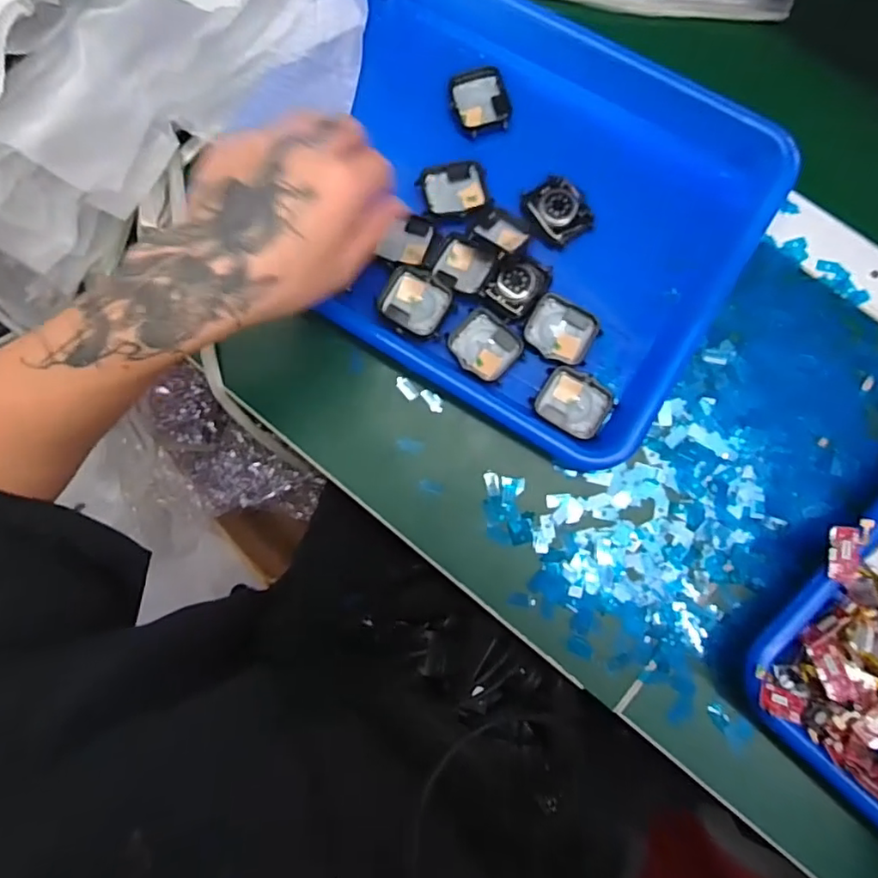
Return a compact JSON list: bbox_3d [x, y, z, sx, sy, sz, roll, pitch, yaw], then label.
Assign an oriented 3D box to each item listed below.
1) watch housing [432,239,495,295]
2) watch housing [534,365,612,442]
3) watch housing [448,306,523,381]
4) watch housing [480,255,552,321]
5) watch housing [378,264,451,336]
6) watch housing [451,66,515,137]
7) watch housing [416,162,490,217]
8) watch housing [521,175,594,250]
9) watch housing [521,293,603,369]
[{"bbox_3d":[0.016,-0.113,0.374,0.036,0.010,0.033,26,85,7],"label":"watch housing"},{"bbox_3d":[0.086,-0.023,0.360,0.043,0.008,0.036,29,85,8],"label":"watch housing"},{"bbox_3d":[0.030,-0.061,0.369,0.043,0.007,0.039,41,87,8],"label":"watch housing"},{"bbox_3d":[0.051,-0.100,0.370,0.034,0.010,0.040,35,86,8],"label":"watch housing"},{"bbox_3d":[-0.016,-0.088,0.370,0.045,0.015,0.037,25,85,7],"label":"watch housing"},{"bbox_3d":[0.029,-0.234,0.394,0.039,0.008,0.046,-19,81,2],"label":"watch housing"},{"bbox_3d":[0.010,-0.169,0.385,0.044,0.010,0.037,-16,81,2],"label":"watch housing"},{"bbox_3d":[0.080,-0.153,0.380,0.034,0.012,0.046,-29,81,0],"label":"watch housing"},{"bbox_3d":[0.079,-0.070,0.364,0.043,0.011,0.039,30,85,8],"label":"watch housing"}]

